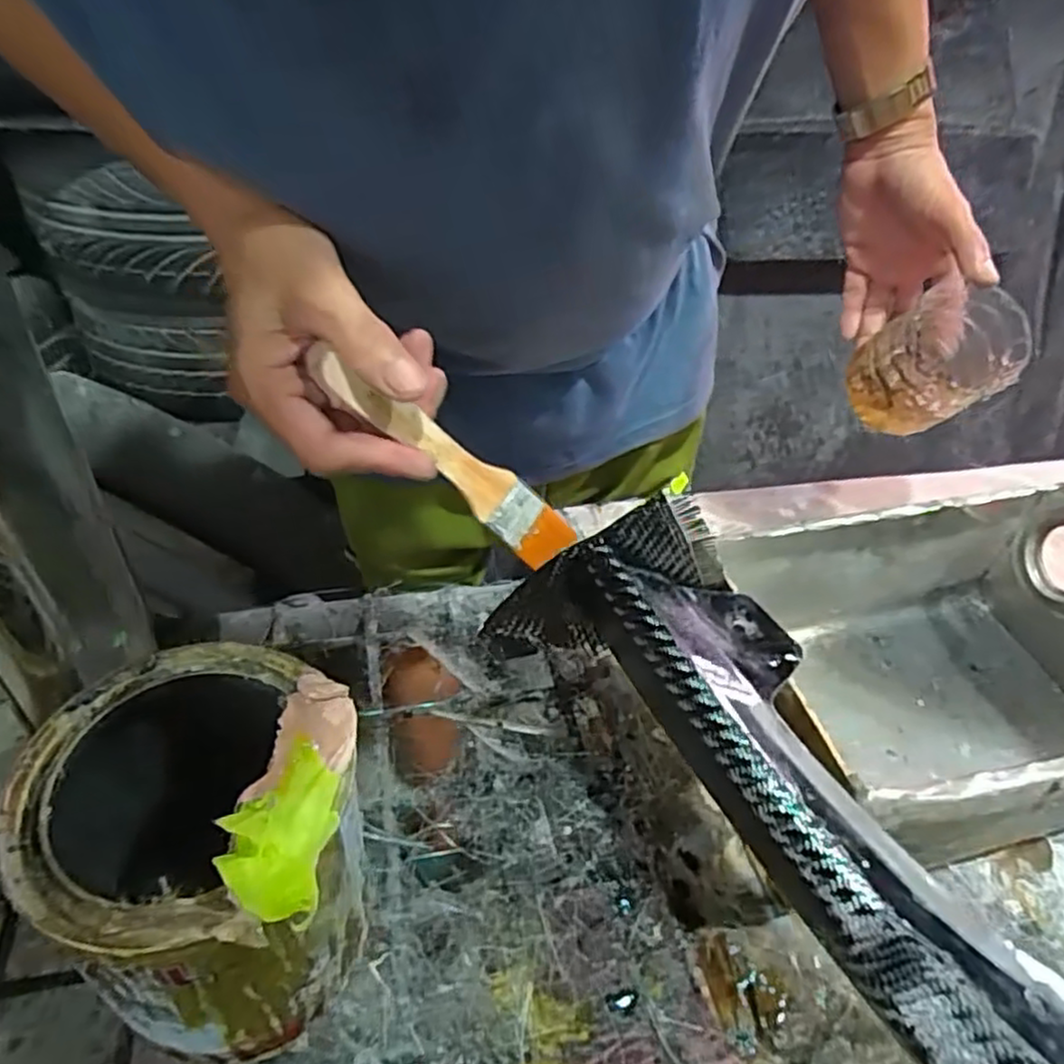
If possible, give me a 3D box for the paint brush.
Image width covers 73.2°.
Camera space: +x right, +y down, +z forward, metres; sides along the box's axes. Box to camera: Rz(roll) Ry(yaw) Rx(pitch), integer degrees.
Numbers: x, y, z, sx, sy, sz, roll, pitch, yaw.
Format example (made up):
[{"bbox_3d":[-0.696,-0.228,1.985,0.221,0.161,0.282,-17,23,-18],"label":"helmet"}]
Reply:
[{"bbox_3d":[-0.035,-0.032,0.311,0.026,0.138,0.004,-55,27,-13],"label":"paint brush"}]

